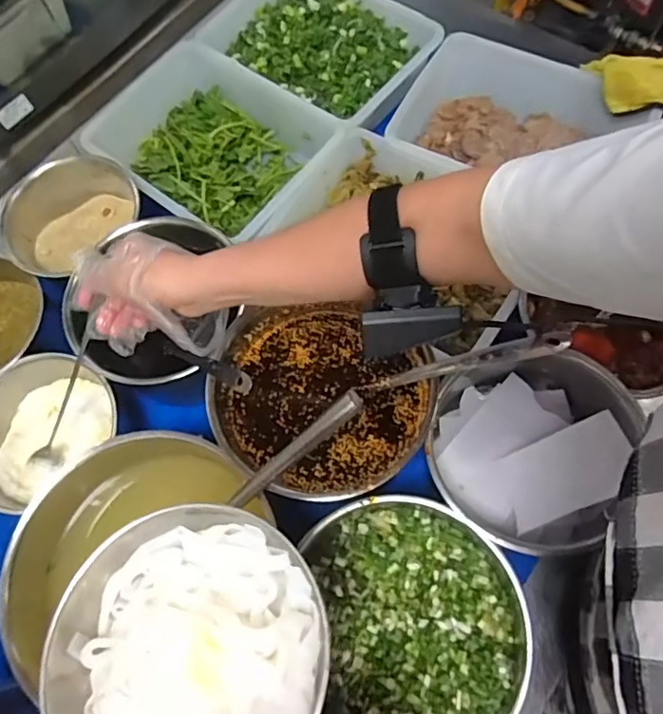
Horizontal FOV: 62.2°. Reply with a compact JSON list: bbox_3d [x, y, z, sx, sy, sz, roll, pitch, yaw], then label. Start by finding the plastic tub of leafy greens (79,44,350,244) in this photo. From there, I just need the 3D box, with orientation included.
[{"bbox_3d":[-0.154,-0.265,0.683,0.276,0.082,0.200,36,74,16],"label":"plastic tub of leafy greens"}]

